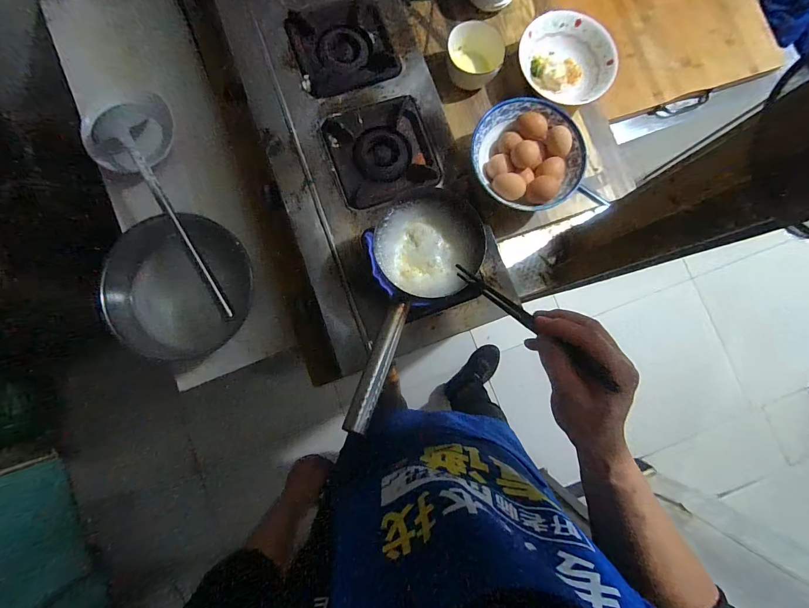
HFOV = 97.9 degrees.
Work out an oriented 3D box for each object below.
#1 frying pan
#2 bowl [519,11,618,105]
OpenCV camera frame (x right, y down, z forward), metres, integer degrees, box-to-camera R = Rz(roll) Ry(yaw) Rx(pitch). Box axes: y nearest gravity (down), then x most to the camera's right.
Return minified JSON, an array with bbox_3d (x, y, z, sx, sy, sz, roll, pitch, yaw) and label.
[{"bbox_3d":[0.008,-0.011,0.502,0.169,0.051,0.383,21,67,0],"label":"frying pan"},{"bbox_3d":[0.291,-0.438,0.641,0.174,0.048,0.156,32,84,1],"label":"bowl"}]

